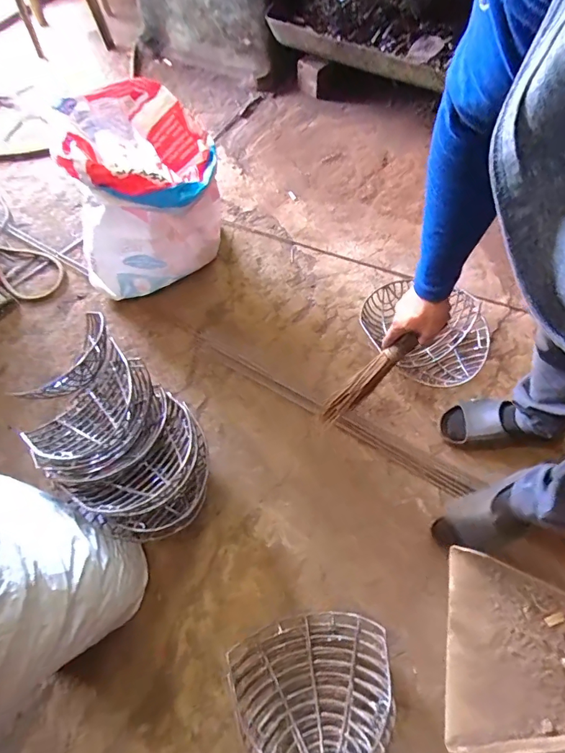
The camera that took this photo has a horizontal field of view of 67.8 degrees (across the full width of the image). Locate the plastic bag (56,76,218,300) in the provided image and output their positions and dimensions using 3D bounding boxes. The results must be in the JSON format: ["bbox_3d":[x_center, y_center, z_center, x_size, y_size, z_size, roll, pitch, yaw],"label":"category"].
[{"bbox_3d":[-0.326,-0.437,1.067,0.321,0.466,0.328,11,65,8],"label":"plastic bag"}]

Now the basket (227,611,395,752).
[{"bbox_3d":[0.057,0.577,0.755,0.286,0.088,0.253,-10,65,-4],"label":"basket"}]

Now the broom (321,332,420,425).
[{"bbox_3d":[0.150,0.011,0.781,0.030,0.271,0.042,-6,60,-36],"label":"broom"}]

